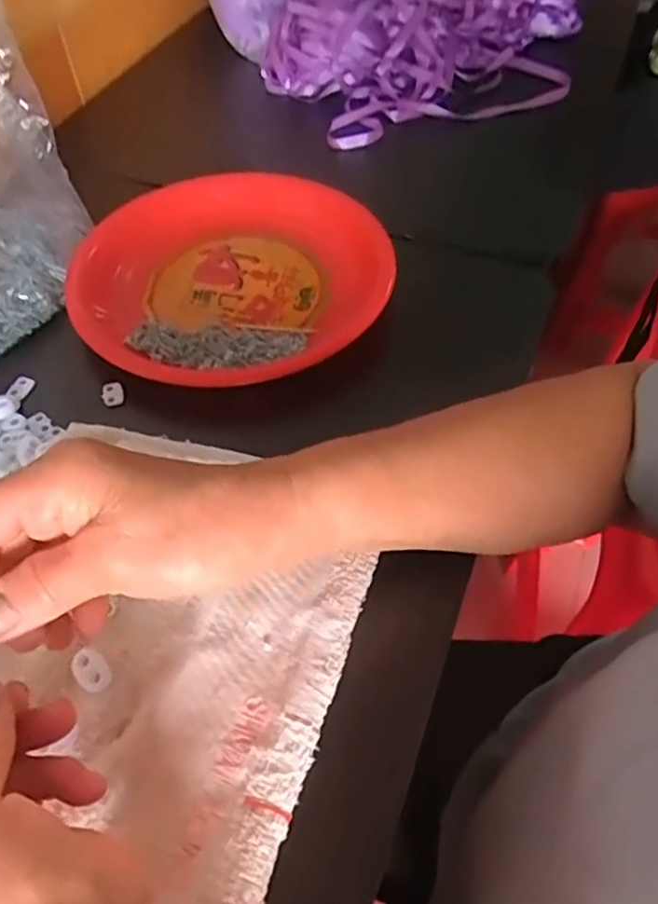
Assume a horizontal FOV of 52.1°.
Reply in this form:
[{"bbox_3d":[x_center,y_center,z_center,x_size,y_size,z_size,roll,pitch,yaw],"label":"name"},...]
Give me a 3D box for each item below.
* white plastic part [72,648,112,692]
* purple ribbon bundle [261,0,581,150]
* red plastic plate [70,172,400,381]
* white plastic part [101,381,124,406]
[{"bbox_3d":[-0.113,0.104,0.319,0.014,0.007,0.020,-37,60,-24],"label":"white plastic part"},{"bbox_3d":[0.114,-0.447,0.697,0.258,0.078,0.375,27,57,20],"label":"purple ribbon bundle"},{"bbox_3d":[-0.059,-0.130,0.479,0.193,0.046,0.210,0,52,0],"label":"red plastic plate"},{"bbox_3d":[-0.143,-0.039,0.444,0.015,0.006,0.018,-16,54,-12],"label":"white plastic part"}]

